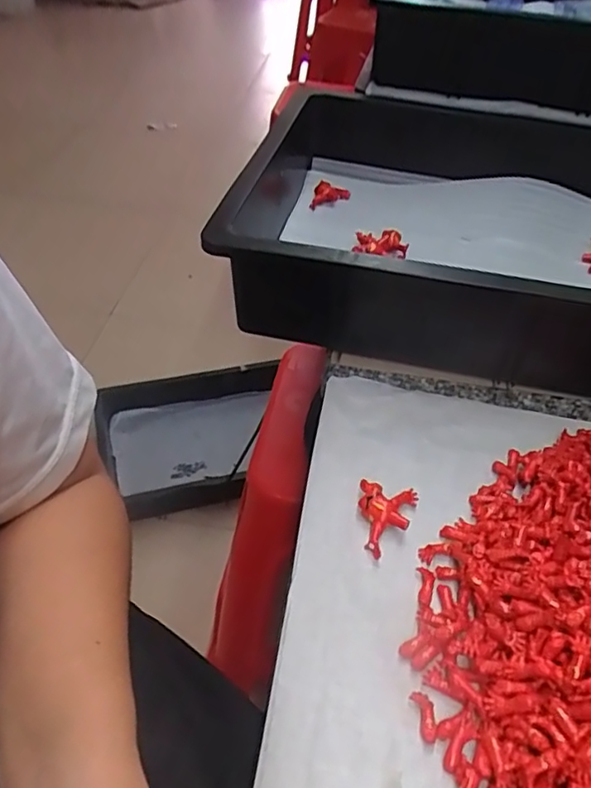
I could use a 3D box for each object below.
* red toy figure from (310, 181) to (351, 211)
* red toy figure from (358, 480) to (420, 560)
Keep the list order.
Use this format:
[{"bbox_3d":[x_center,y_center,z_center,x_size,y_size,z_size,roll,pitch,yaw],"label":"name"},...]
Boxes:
[{"bbox_3d":[0.037,-0.207,0.626,0.039,0.015,0.041,8,44,1],"label":"red toy figure"},{"bbox_3d":[0.054,0.074,0.358,0.034,0.013,0.046,10,44,4],"label":"red toy figure"}]

